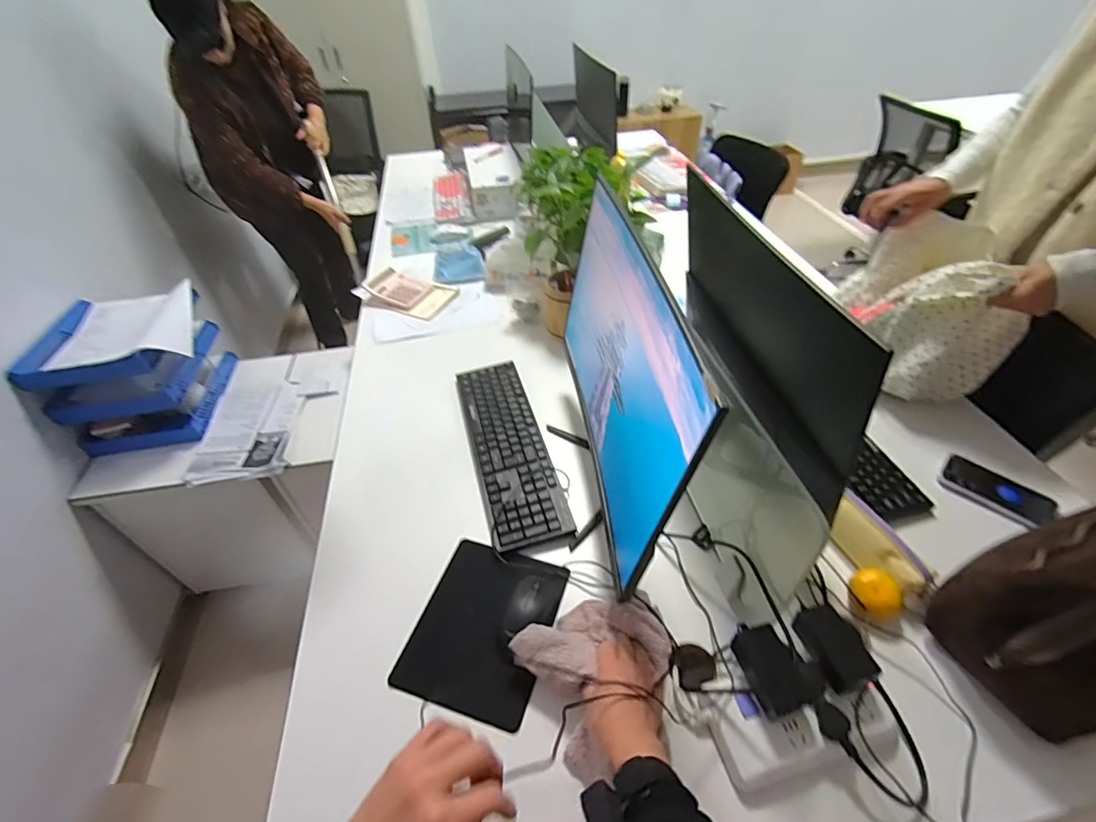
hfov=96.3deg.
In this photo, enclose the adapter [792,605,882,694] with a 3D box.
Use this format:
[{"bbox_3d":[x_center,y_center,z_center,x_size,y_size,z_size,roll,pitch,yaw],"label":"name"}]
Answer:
[{"bbox_3d":[0.336,0.278,0.580,0.052,0.031,0.086,-13,45,-10],"label":"adapter"}]

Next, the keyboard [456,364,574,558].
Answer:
[{"bbox_3d":[-0.074,0.054,0.883,0.123,0.021,0.424,-13,45,-10],"label":"keyboard"}]

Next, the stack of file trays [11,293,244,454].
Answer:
[{"bbox_3d":[-0.957,-0.089,1.153,0.269,0.242,0.281,-11,44,-8],"label":"stack of file trays"}]

